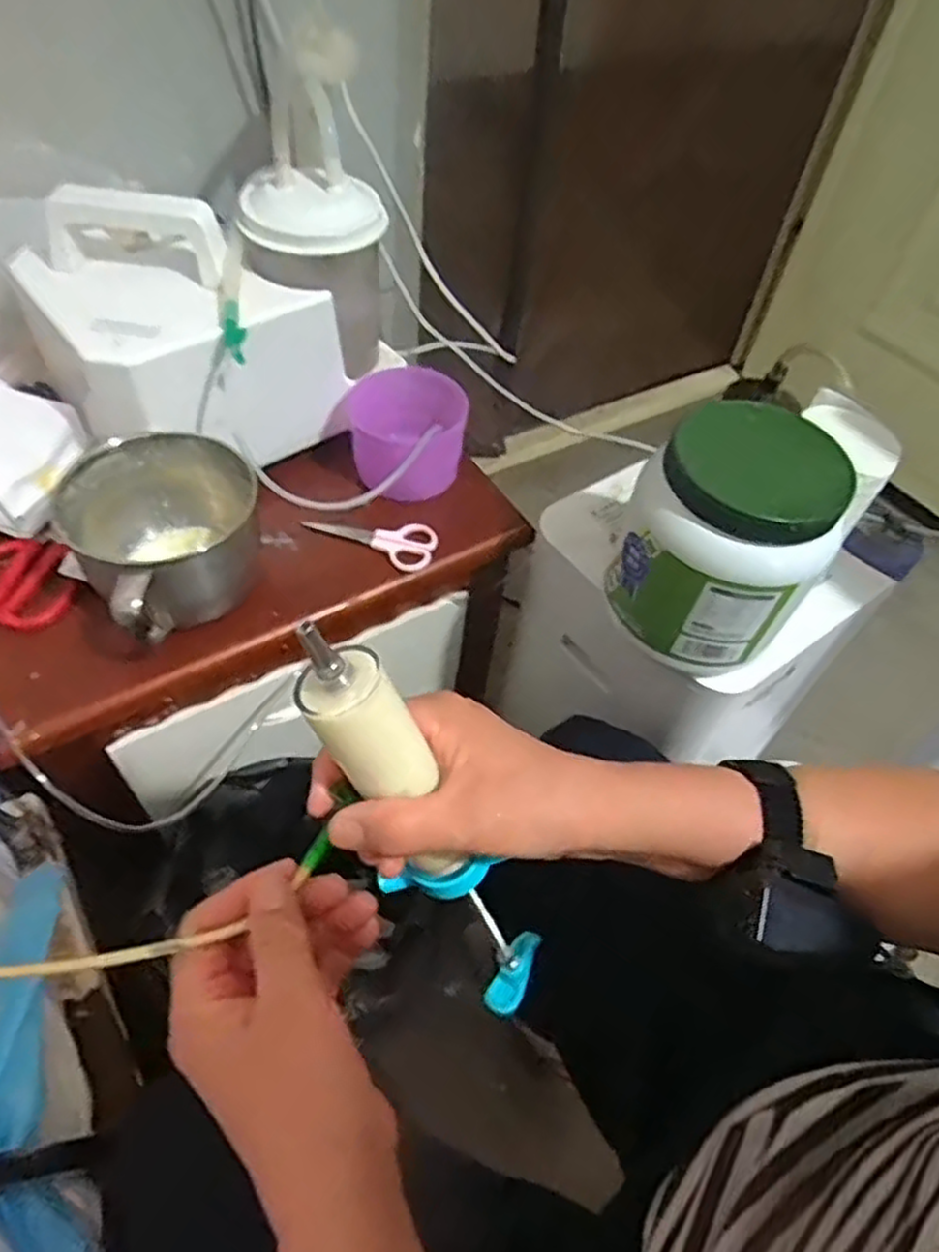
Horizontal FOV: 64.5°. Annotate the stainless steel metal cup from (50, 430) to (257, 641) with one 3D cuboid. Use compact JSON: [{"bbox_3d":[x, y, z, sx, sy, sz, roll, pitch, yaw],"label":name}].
[{"bbox_3d":[-0.228,-0.070,0.573,0.132,0.093,0.135,3,52,-4],"label":"stainless steel metal cup"}]

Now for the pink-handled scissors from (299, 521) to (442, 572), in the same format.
[{"bbox_3d":[-0.086,-0.082,0.668,0.115,0.013,0.050,21,53,10],"label":"pink-handled scissors"}]

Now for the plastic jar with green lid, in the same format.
[{"bbox_3d":[0.174,-0.061,0.518,0.130,0.150,0.113,29,55,16],"label":"plastic jar with green lid"}]

